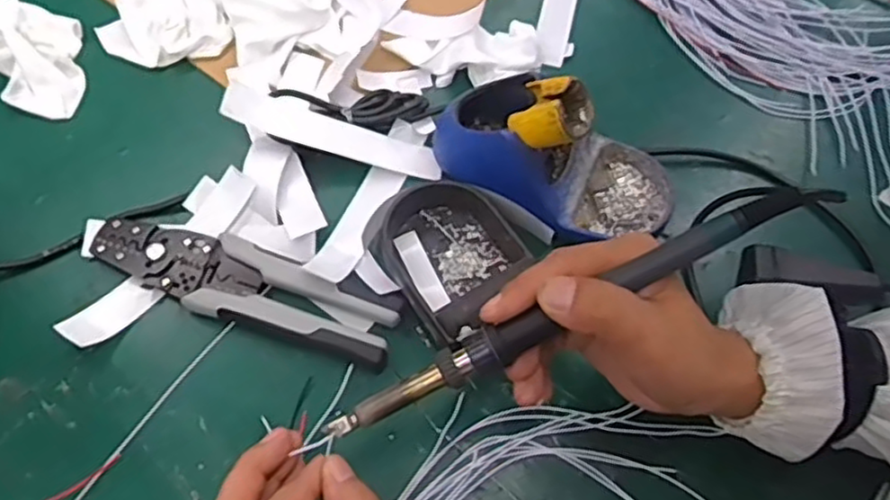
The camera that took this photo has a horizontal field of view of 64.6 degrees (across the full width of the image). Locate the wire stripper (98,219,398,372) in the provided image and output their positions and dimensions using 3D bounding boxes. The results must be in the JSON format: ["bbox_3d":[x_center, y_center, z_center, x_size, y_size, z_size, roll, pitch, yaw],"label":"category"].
[{"bbox_3d":[-0.125,0.020,0.433,0.197,0.017,0.048,20,66,8],"label":"wire stripper"}]

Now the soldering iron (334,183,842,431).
[{"bbox_3d":[0.060,0.027,0.325,0.249,0.019,0.019,-27,68,-1],"label":"soldering iron"}]

